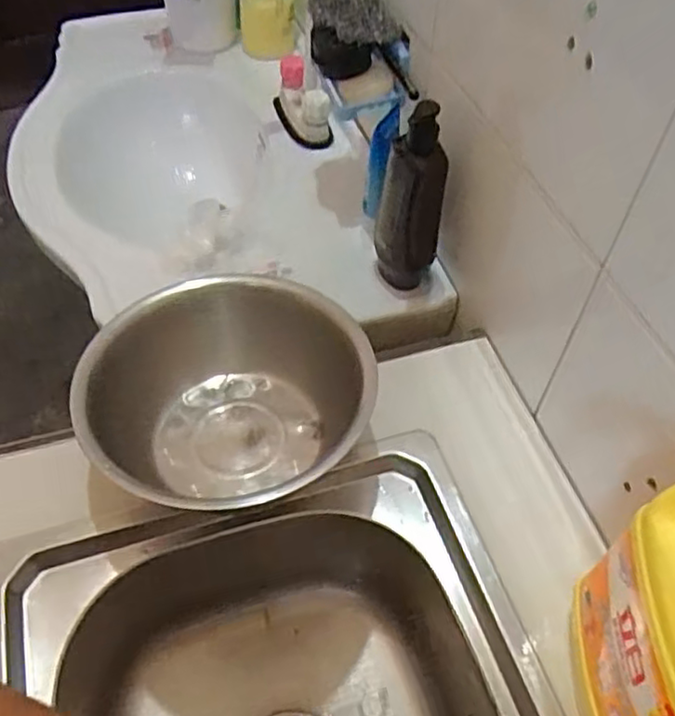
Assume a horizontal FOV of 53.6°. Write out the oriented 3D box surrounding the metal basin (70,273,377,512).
[{"bbox_3d":[-0.094,0.043,0.595,0.228,0.124,0.242,0,53,-1],"label":"metal basin"}]

